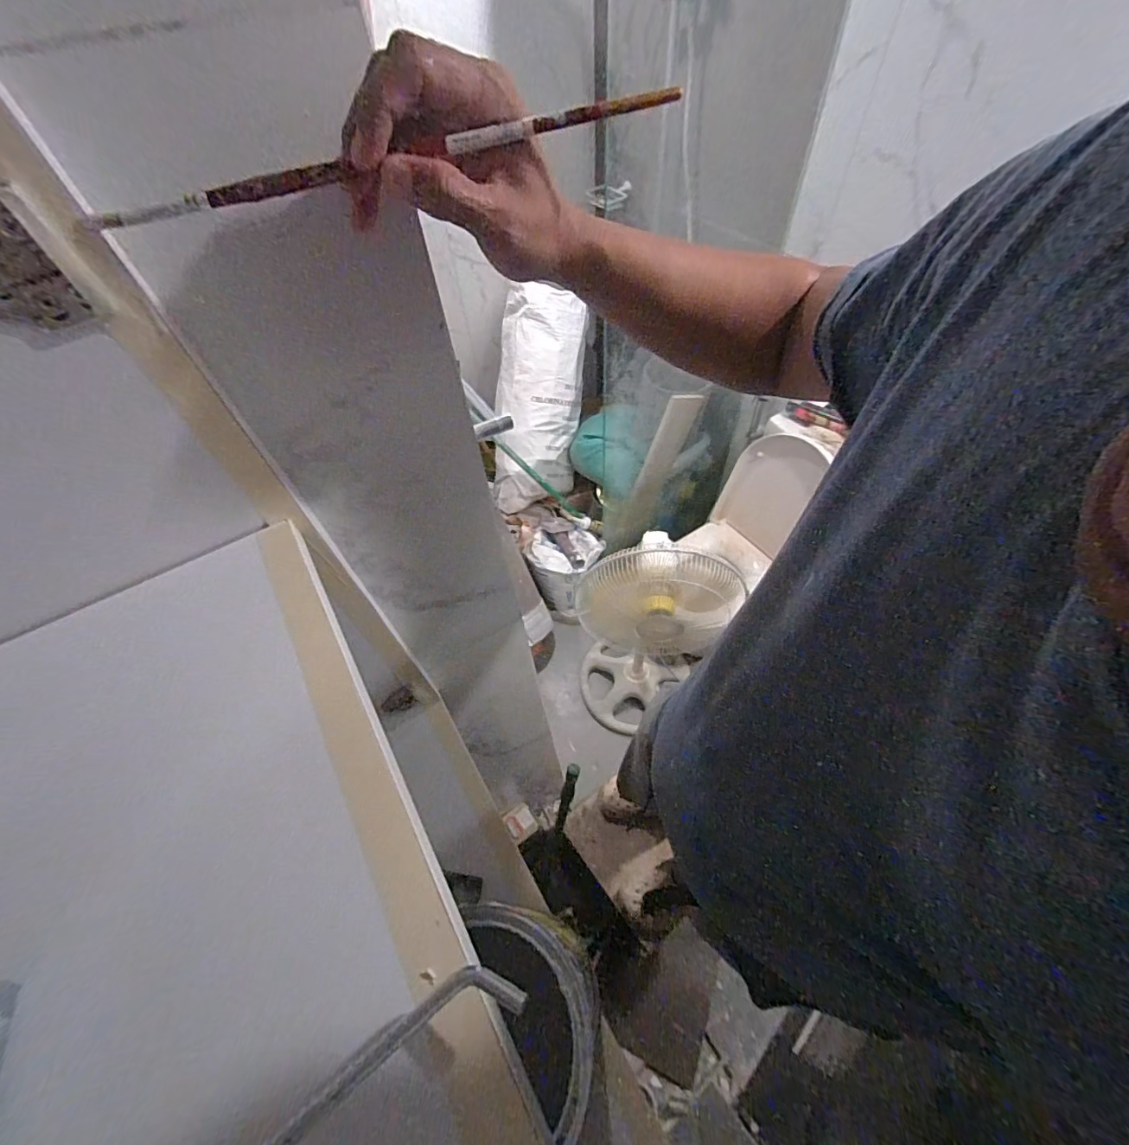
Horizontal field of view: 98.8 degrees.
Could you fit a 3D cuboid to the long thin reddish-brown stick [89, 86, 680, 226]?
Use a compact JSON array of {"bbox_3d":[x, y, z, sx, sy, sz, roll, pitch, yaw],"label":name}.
[{"bbox_3d":[-0.081,-0.202,0.236,0.291,0.009,0.008,-17,55,-4],"label":"long thin reddish-brown stick"}]

